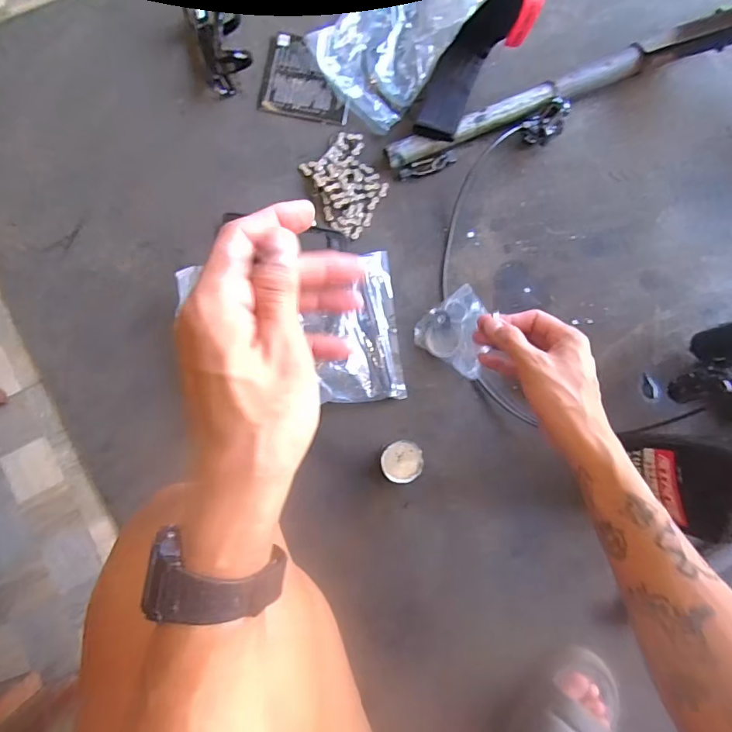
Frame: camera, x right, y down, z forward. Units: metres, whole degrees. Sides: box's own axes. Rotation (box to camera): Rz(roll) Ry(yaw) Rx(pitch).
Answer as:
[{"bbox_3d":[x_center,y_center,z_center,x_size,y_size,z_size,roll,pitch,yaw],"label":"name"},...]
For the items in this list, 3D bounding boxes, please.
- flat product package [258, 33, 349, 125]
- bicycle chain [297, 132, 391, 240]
[{"bbox_3d":[-0.085,-0.424,0.698,0.129,0.006,0.119,10,88,0],"label":"flat product package"},{"bbox_3d":[-0.025,-0.260,0.677,0.097,0.016,0.134,-29,87,-6],"label":"bicycle chain"}]

